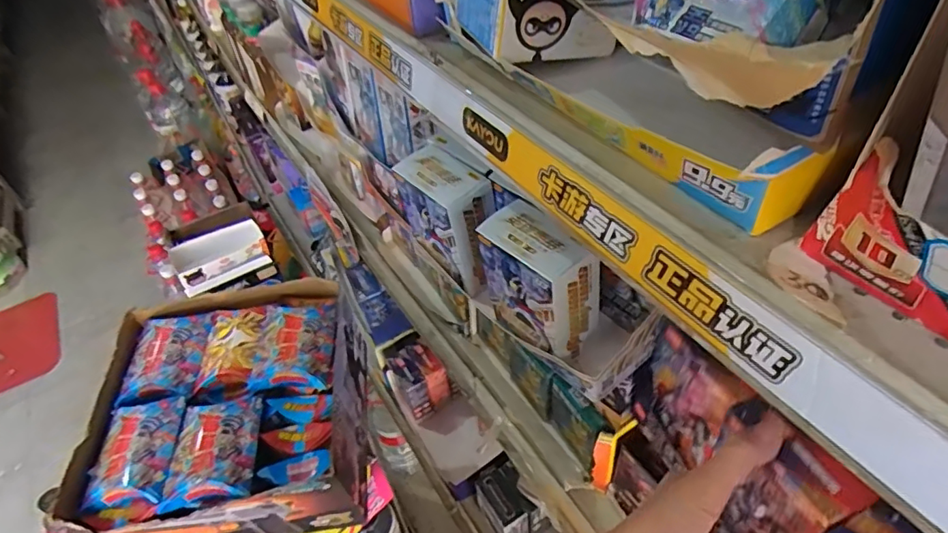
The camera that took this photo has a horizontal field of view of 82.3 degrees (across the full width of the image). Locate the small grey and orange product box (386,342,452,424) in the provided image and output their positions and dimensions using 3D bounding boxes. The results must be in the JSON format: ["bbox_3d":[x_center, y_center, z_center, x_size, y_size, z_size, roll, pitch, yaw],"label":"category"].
[{"bbox_3d":[-0.088,0.181,0.881,0.077,0.100,0.086,-24,49,-16],"label":"small grey and orange product box"}]

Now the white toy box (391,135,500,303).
[{"bbox_3d":[-0.018,-0.034,0.429,0.044,0.095,0.085,-35,53,-25],"label":"white toy box"}]

